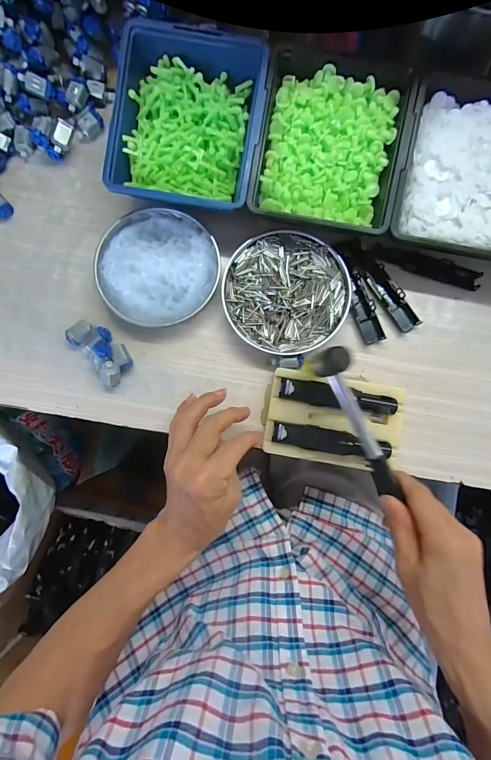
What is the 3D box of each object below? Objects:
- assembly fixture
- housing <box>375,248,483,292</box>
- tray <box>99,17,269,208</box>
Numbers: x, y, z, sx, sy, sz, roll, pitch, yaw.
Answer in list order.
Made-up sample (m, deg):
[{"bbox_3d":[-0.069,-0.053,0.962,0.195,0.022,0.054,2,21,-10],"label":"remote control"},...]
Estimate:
[{"bbox_3d":[0.094,0.042,0.357,0.138,0.035,0.088,9,87,1],"label":"assembly fixture"},{"bbox_3d":[0.206,-0.128,0.379,0.115,0.010,0.020,18,88,1],"label":"housing"},{"bbox_3d":[-0.058,-0.268,0.354,0.145,0.054,0.167,10,87,1],"label":"tray"}]

